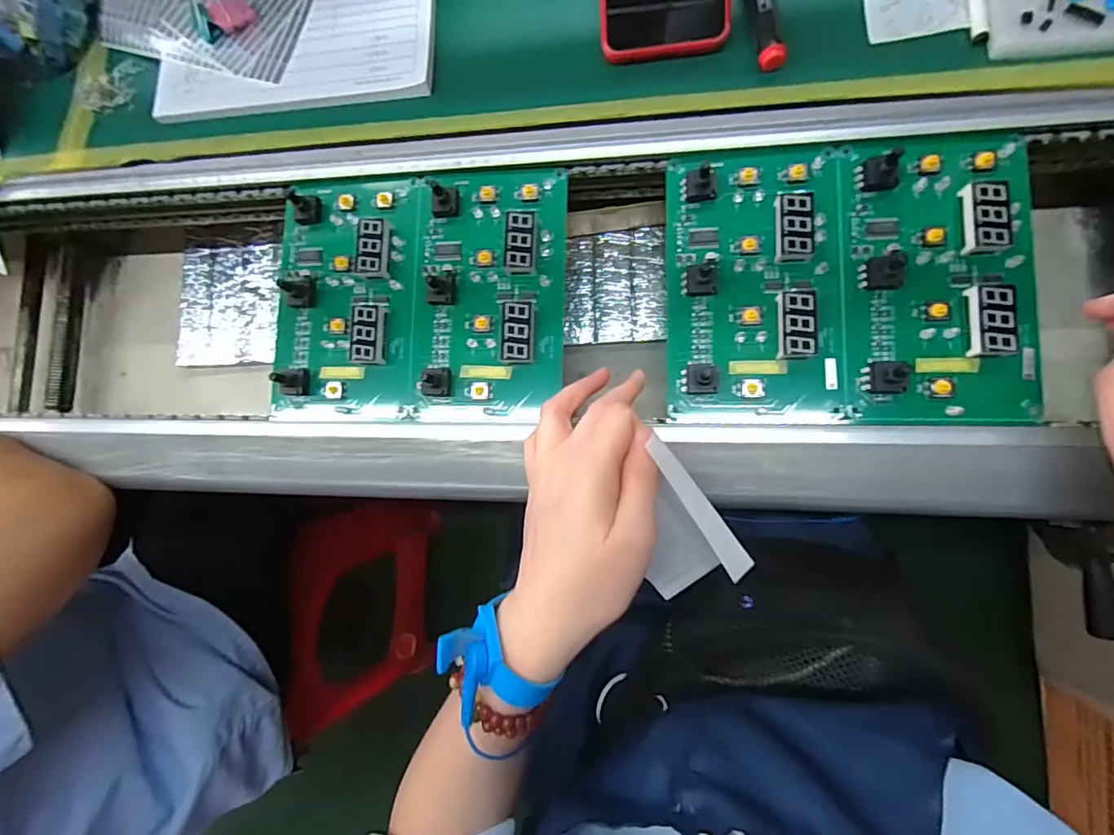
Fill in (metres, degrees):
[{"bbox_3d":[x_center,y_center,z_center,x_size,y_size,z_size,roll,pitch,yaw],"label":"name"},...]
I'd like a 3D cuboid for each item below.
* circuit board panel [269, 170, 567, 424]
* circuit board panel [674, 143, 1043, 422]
[{"bbox_3d":[-0.093,-0.080,0.334,0.193,0.020,0.162,1,87,7],"label":"circuit board panel"},{"bbox_3d":[0.167,-0.081,0.297,0.197,0.019,0.163,1,87,7],"label":"circuit board panel"}]

